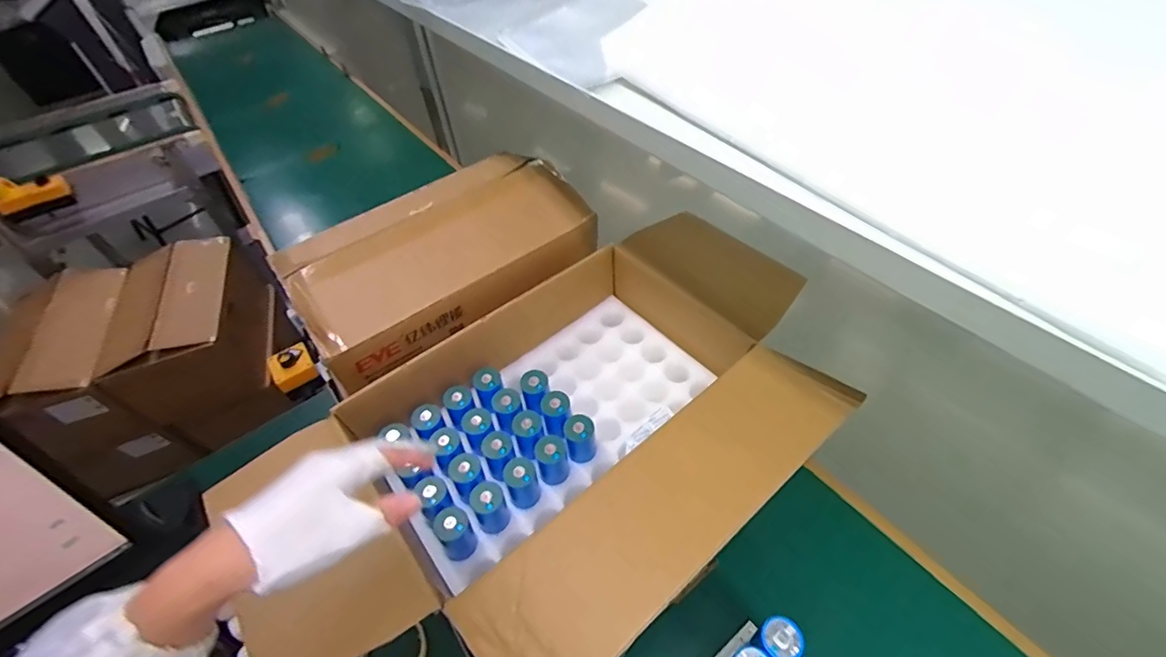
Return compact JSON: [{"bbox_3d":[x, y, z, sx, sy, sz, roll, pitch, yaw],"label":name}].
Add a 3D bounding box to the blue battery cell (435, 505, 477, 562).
[{"bbox_3d":[-0.151,0.242,0.595,0.041,0.066,0.039,-36,56,-24],"label":"blue battery cell"}]

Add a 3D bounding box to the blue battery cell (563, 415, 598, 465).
[{"bbox_3d":[-0.002,0.150,0.669,0.038,0.070,0.038,-2,49,3],"label":"blue battery cell"}]

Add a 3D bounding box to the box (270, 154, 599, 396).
[{"bbox_3d":[-0.220,-0.133,0.819,0.475,0.128,0.231,-32,54,-21],"label":"box"}]

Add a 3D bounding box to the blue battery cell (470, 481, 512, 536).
[{"bbox_3d":[-0.112,0.216,0.610,0.041,0.055,0.038,-25,52,-16],"label":"blue battery cell"}]

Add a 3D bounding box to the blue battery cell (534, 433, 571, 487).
[{"bbox_3d":[-0.037,0.173,0.658,0.043,0.070,0.044,-2,49,3],"label":"blue battery cell"}]

